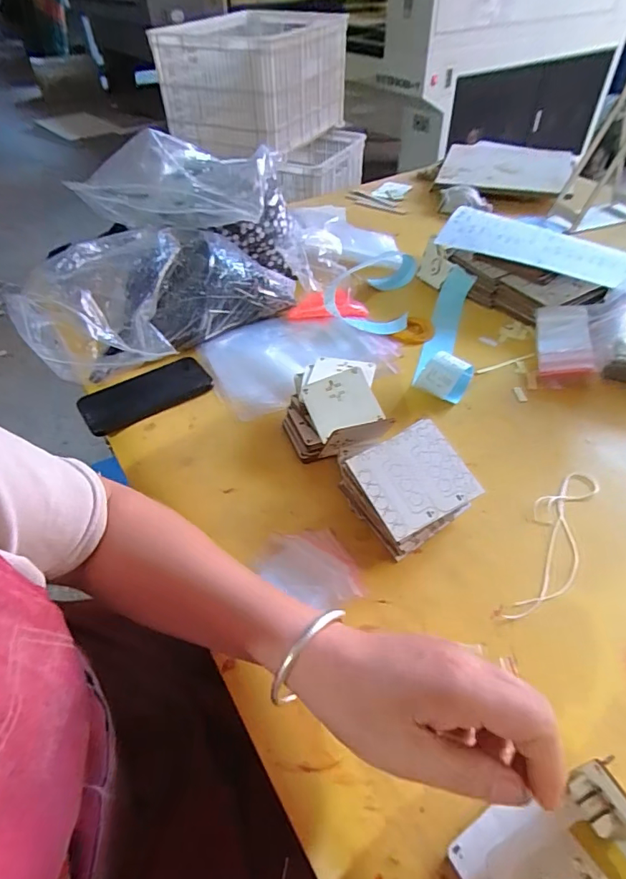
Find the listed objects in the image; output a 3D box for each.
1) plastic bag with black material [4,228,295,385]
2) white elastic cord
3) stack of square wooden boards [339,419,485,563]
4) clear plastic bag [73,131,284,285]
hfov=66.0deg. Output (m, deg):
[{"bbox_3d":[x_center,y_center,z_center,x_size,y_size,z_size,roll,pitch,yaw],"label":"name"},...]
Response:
[{"bbox_3d":[-0.202,-0.196,0.673,0.370,0.137,0.142,-27,51,-22],"label":"plastic bag with black material"},{"bbox_3d":[0.234,0.095,0.469,0.051,0.005,0.201,24,52,23],"label":"white elastic cord"},{"bbox_3d":[0.089,0.046,0.475,0.105,0.073,0.104,-22,49,-18],"label":"stack of square wooden boards"},{"bbox_3d":[-0.191,-0.371,0.699,0.297,0.087,0.136,14,48,15],"label":"clear plastic bag"}]

